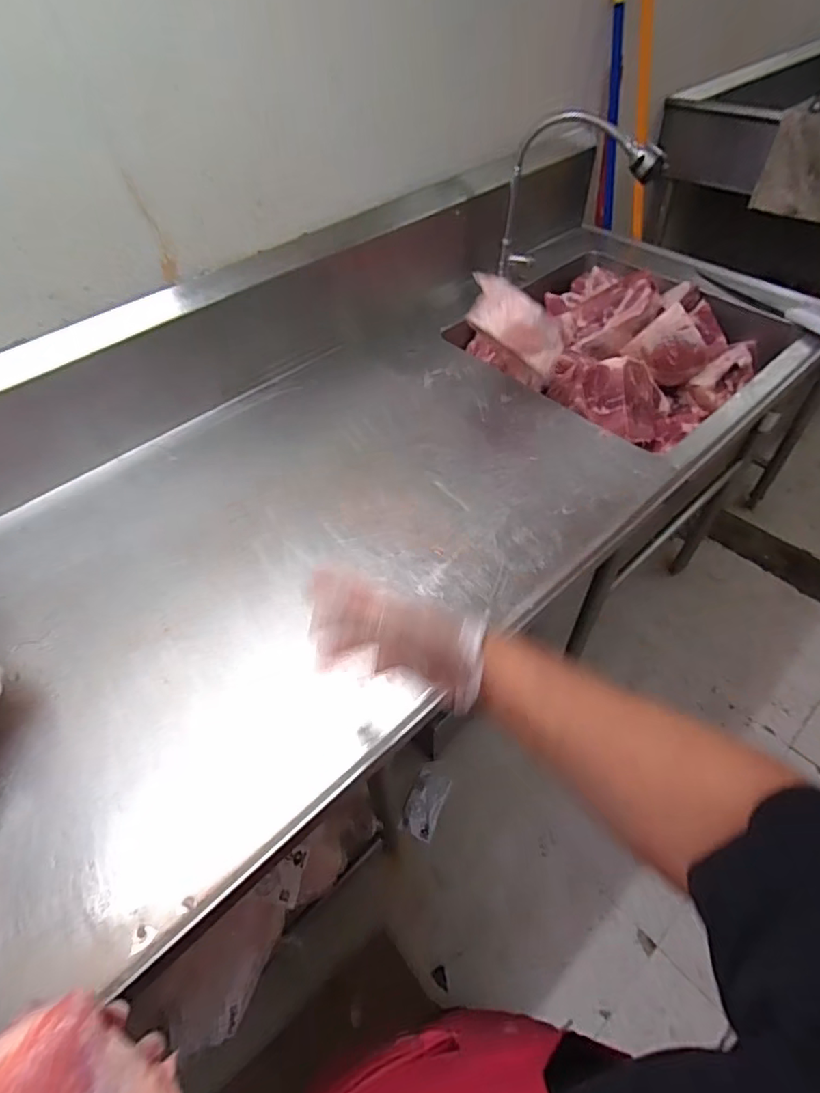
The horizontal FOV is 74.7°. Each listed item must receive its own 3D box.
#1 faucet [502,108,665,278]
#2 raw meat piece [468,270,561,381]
[{"bbox_3d":[0.317,-0.645,1.028,0.271,0.261,0.045,23,56,21],"label":"faucet"},{"bbox_3d":[0.164,-0.351,0.839,0.184,0.067,0.073,45,63,0],"label":"raw meat piece"}]

